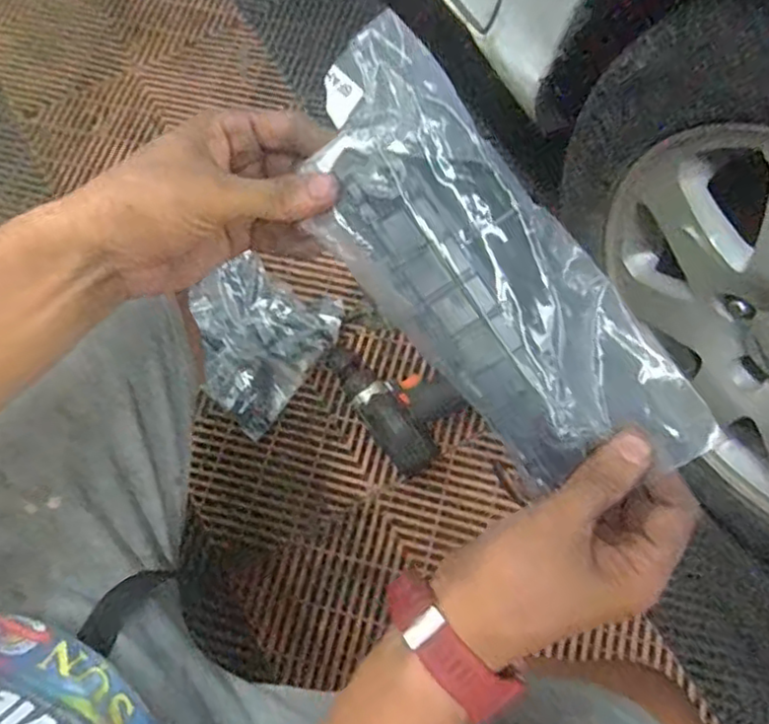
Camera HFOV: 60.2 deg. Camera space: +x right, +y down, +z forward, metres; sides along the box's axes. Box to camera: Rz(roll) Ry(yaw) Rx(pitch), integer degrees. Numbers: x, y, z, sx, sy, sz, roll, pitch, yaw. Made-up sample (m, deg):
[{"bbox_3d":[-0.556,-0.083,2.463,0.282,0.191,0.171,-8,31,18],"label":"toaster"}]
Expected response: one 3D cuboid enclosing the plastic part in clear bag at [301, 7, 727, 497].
[{"bbox_3d":[0.045,-0.039,0.332,0.096,0.028,0.242,-38,91,25],"label":"plastic part in clear bag"}]

